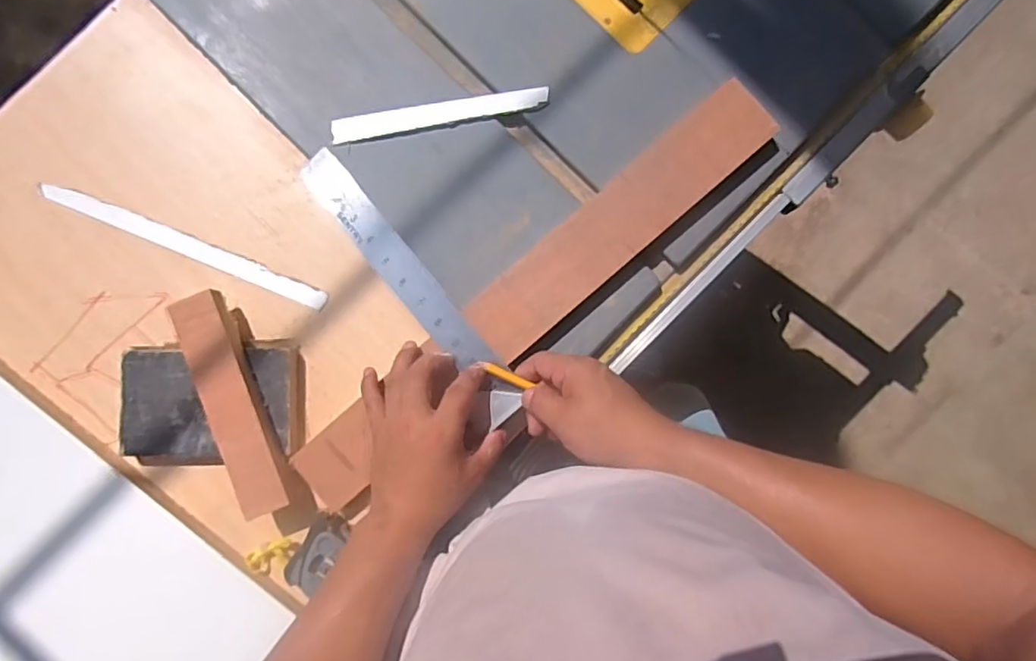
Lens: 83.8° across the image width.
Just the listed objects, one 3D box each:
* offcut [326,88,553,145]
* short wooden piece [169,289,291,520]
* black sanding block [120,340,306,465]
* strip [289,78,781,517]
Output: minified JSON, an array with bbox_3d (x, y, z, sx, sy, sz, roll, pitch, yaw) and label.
[{"bbox_3d":[-0.075,-0.209,0.556,0.207,0.011,0.026,-10,87,-1],"label":"offcut"},{"bbox_3d":[-0.252,0.065,0.511,0.042,0.019,0.198,-21,90,-9],"label":"short wooden piece"},{"bbox_3d":[-0.282,0.067,0.533,0.161,0.024,0.107,-4,87,0],"label":"black sanding block"},{"bbox_3d":[0.016,-0.031,0.528,0.533,0.017,0.067,-40,87,-1],"label":"strip"}]

